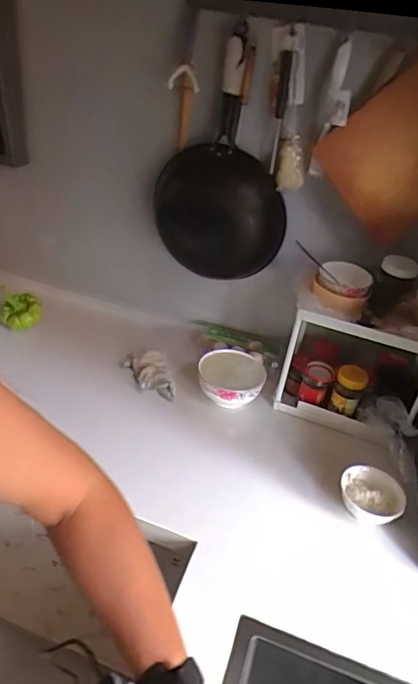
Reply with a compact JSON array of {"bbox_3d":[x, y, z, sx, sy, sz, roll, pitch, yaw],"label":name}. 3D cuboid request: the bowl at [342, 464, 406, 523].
[{"bbox_3d":[0.296,0.292,0.881,0.110,0.065,0.099,21,35,19],"label":"bowl"}]

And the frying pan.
[{"bbox_3d":[0.026,-0.374,1.043,0.085,0.475,0.323,-24,45,-38],"label":"frying pan"}]

